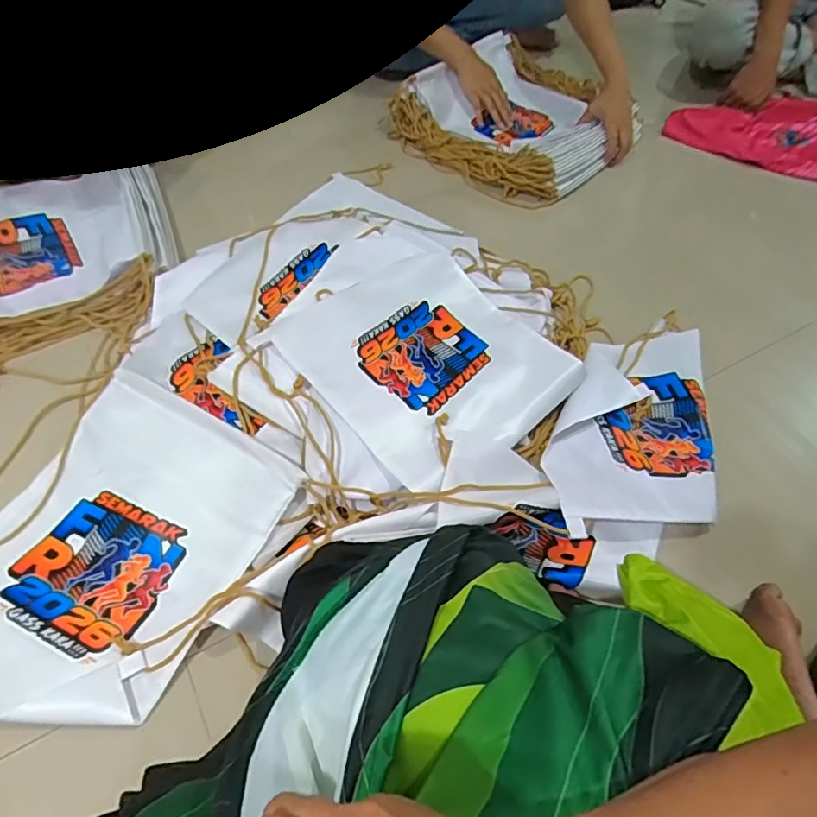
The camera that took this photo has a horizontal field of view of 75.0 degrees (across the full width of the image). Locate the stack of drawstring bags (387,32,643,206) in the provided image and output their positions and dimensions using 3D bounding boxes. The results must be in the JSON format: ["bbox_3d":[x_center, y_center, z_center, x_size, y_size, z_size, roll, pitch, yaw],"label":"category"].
[{"bbox_3d":[0.232,-0.610,1.118,0.385,0.097,0.410,-36,65,-24],"label":"stack of drawstring bags"}]

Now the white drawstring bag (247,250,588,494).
[{"bbox_3d":[0.023,-0.076,0.761,0.353,0.022,0.312,41,62,21],"label":"white drawstring bag"}]

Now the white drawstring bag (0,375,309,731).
[{"bbox_3d":[-0.358,0.161,0.625,0.318,0.066,0.384,27,59,15],"label":"white drawstring bag"}]

